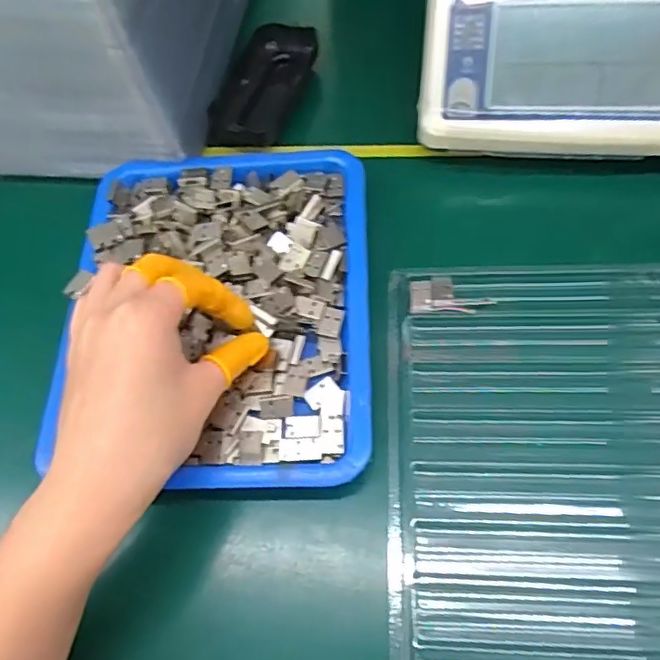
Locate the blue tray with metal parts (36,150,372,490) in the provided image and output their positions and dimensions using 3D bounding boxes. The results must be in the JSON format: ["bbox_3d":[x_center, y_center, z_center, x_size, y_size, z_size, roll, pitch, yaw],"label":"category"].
[{"bbox_3d":[-0.064,-0.018,0.334,0.172,0.022,0.212,-1,66,3],"label":"blue tray with metal parts"}]

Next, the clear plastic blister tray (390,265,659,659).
[{"bbox_3d":[0.113,0.093,0.274,0.162,0.017,0.286,-1,63,6],"label":"clear plastic blister tray"}]

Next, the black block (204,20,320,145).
[{"bbox_3d":[-0.047,-0.178,0.423,0.053,0.022,0.114,12,65,12],"label":"black block"}]

